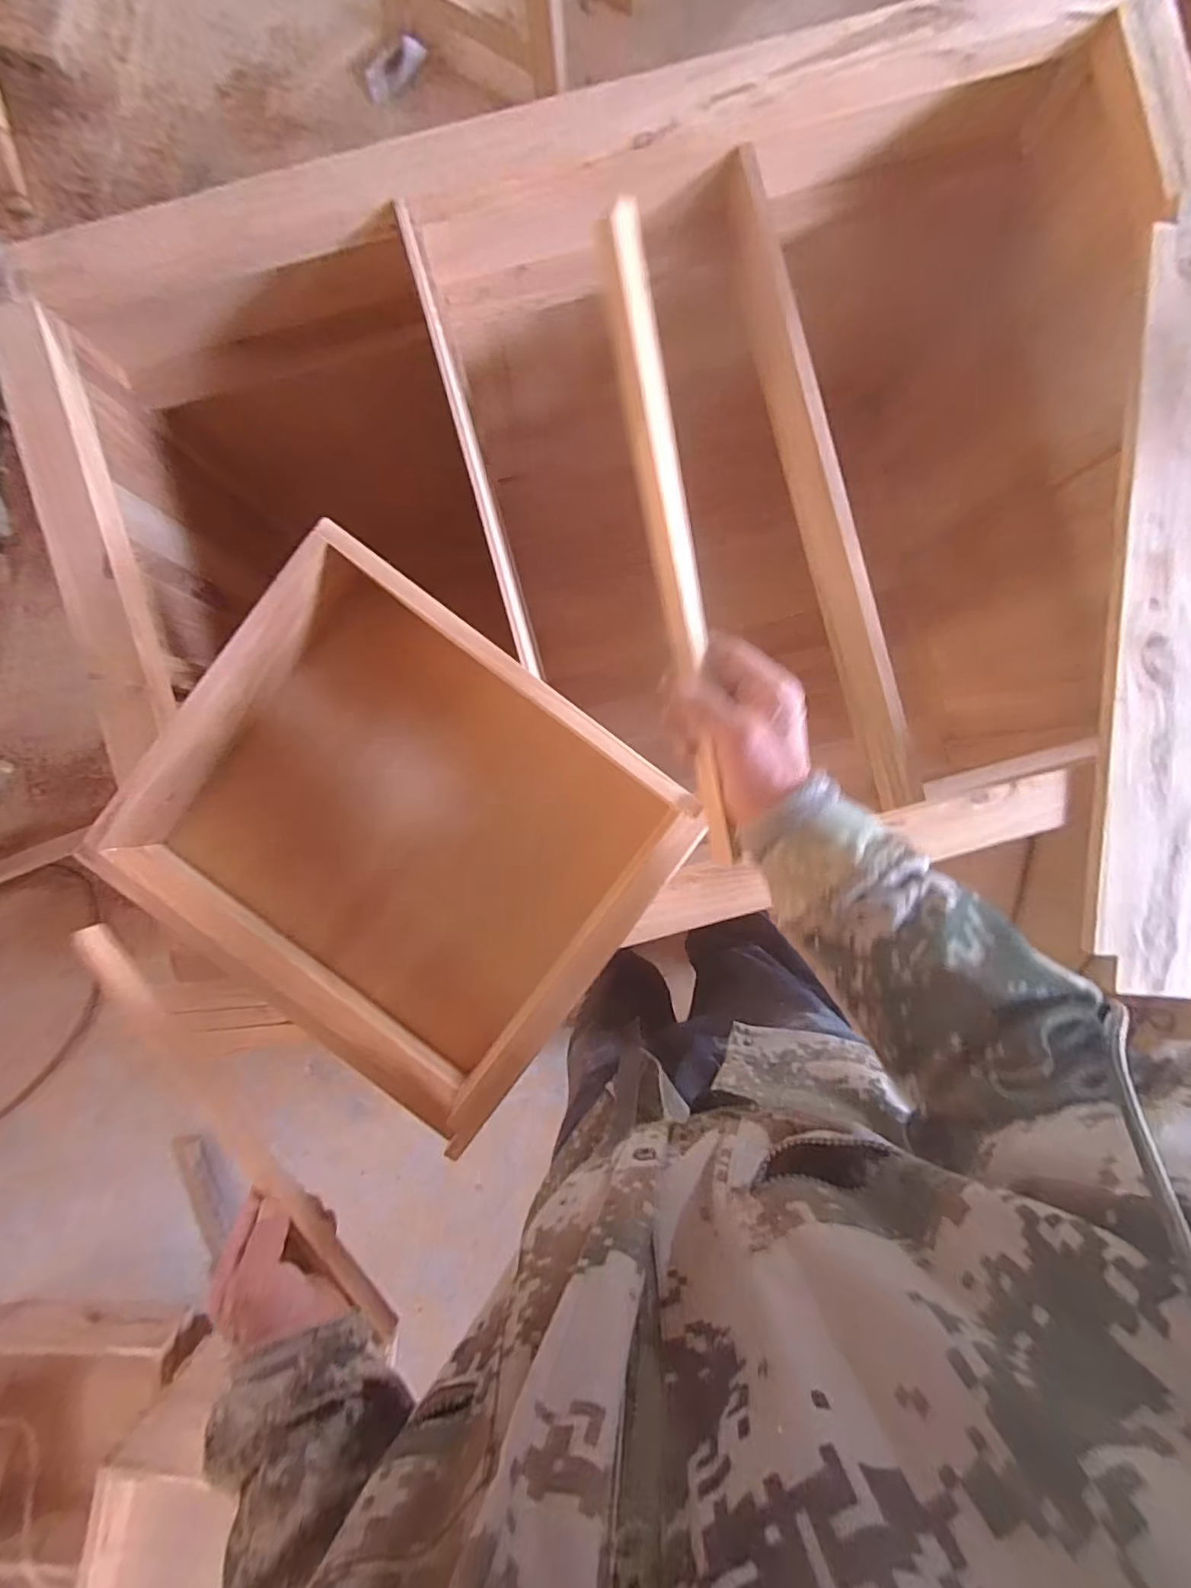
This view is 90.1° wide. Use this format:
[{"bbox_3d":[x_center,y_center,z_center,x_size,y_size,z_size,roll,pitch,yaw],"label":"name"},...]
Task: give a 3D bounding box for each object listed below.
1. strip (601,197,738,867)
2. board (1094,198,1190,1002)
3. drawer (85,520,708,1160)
[{"bbox_3d":[0.056,-0.140,0.394,0.024,0.014,0.401,-13,106,-1],"label":"strip"},{"bbox_3d":[0.585,-0.185,0.598,0.103,0.026,0.768,3,91,-1],"label":"board"},{"bbox_3d":[-0.173,0.039,0.552,0.439,0.110,0.379,37,90,-2],"label":"drawer"}]

